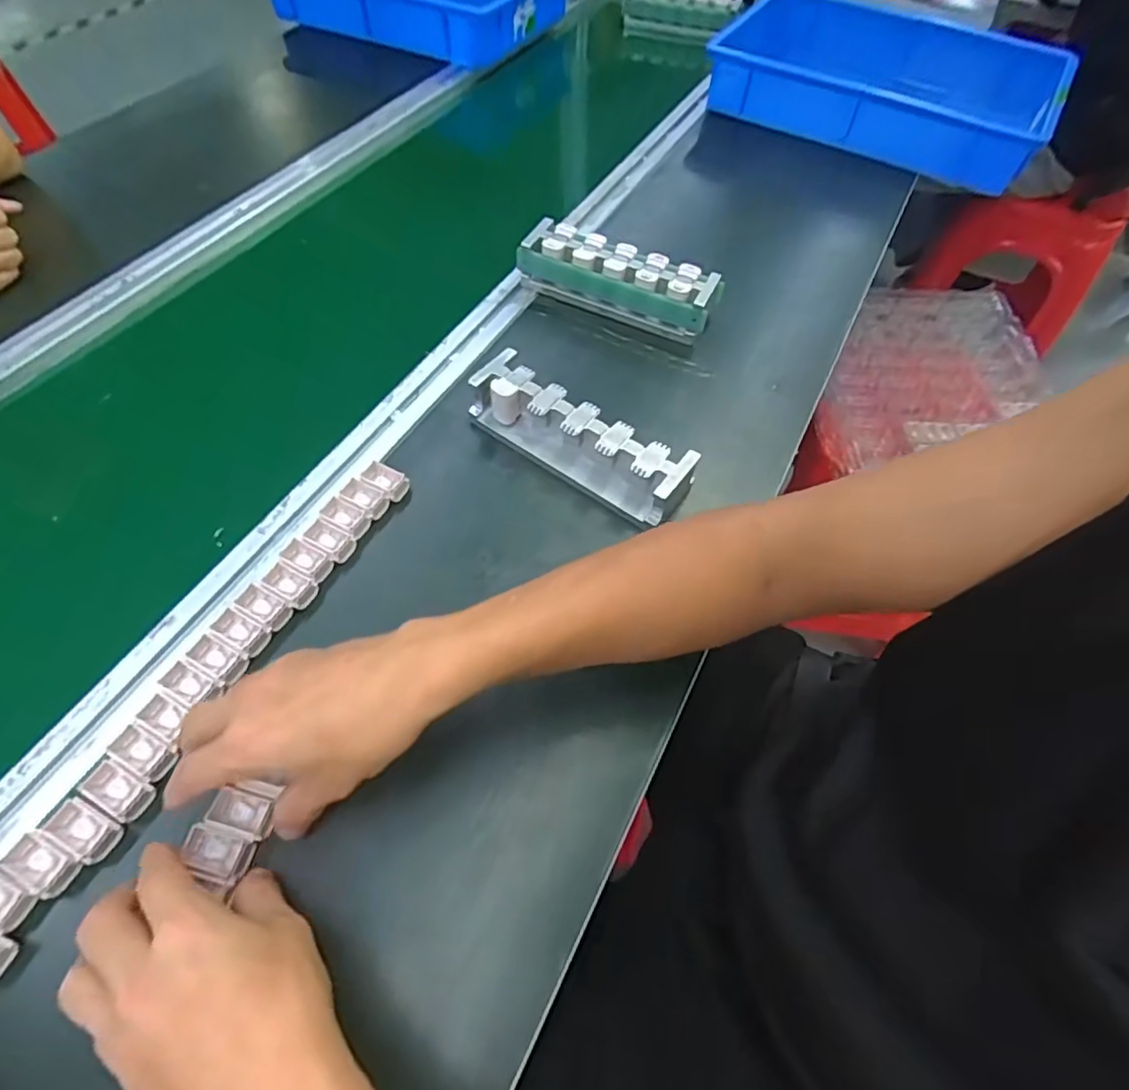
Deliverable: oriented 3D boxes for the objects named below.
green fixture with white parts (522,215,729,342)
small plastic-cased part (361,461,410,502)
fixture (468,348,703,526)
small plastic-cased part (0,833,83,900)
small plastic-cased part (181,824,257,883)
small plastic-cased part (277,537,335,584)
[{"bbox_3d":[0.052,-0.262,0.606,0.196,0.052,0.061,20,58,11],"label":"green fixture with white parts"},{"bbox_3d":[-0.141,-0.051,0.483,0.037,0.014,0.022,28,60,16],"label":"small plastic-cased part"},{"bbox_3d":[0.012,-0.087,0.491,0.190,0.048,0.054,32,62,18],"label":"fixture"},{"bbox_3d":[-0.285,0.174,0.331,0.034,0.008,0.022,20,58,11],"label":"small plastic-cased part"},{"bbox_3d":[-0.193,0.170,0.338,0.038,0.015,0.021,14,57,8],"label":"small plastic-cased part"},{"bbox_3d":[-0.186,0.011,0.440,0.038,0.012,0.021,25,59,14],"label":"small plastic-cased part"}]

